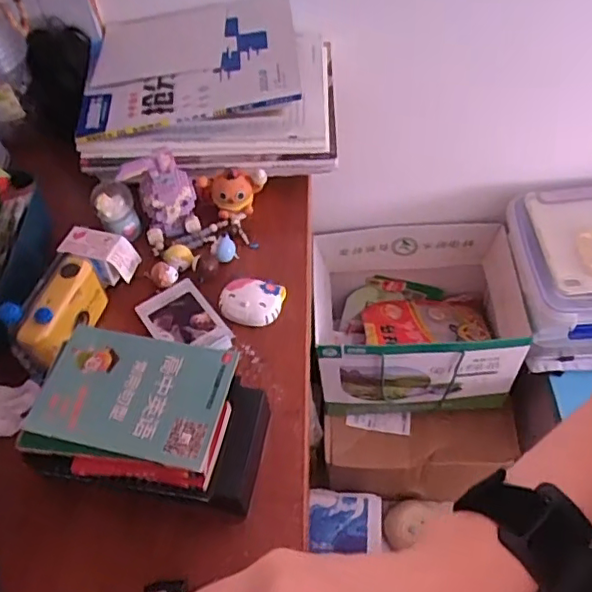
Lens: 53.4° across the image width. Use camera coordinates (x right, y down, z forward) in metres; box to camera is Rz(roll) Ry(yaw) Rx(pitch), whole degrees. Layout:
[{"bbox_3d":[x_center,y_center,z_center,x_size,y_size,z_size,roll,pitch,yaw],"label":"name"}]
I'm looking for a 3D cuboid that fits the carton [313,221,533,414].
[{"bbox_3d":[0.235,0.050,1.109,0.387,0.263,0.256,0,55,3],"label":"carton"}]

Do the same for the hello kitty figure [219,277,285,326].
[{"bbox_3d":[-0.046,0.004,0.606,0.065,0.018,0.052,11,56,11],"label":"hello kitty figure"}]

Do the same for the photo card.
[{"bbox_3d":[-0.112,0.028,0.595,0.062,0.009,0.097,-35,59,-13],"label":"photo card"}]

